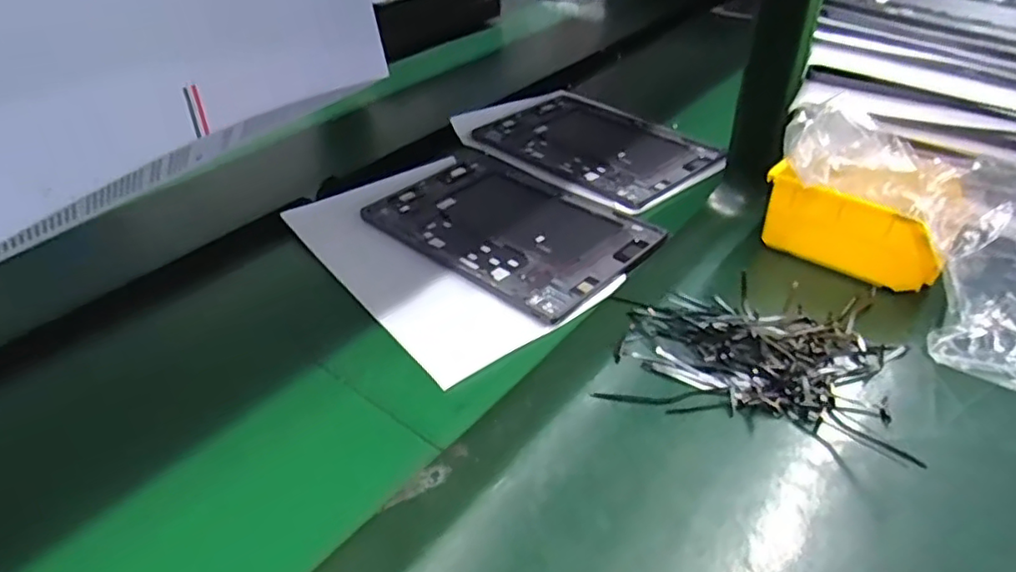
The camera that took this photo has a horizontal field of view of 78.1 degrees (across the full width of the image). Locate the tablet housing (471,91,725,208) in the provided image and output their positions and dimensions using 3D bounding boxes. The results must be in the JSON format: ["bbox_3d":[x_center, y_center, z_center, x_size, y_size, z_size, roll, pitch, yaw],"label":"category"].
[{"bbox_3d":[0.100,-0.170,0.734,0.174,0.006,0.258,-30,46,-31],"label":"tablet housing"}]

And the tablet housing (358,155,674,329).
[{"bbox_3d":[-0.003,-0.060,0.599,0.255,0.005,0.162,30,48,34],"label":"tablet housing"}]

